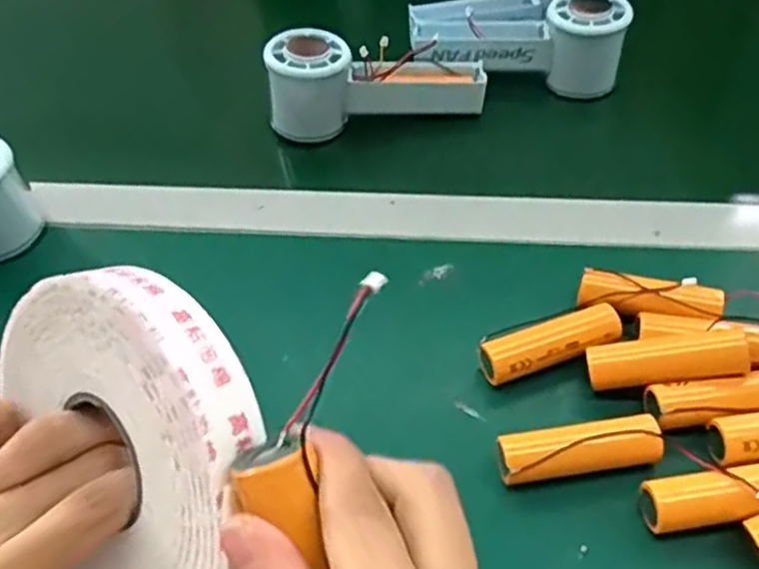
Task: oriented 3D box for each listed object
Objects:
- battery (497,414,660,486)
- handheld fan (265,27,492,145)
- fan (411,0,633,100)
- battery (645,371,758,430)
[{"bbox_3d":[0.089,0.076,0.331,0.073,0.023,0.019,-6,48,-7],"label":"battery"},{"bbox_3d":[-0.003,-0.146,0.513,0.148,0.056,0.043,-5,48,-6],"label":"handheld fan"},{"bbox_3d":[0.100,-0.177,0.532,0.146,0.061,0.051,1,48,-1],"label":"fan"},{"bbox_3d":[0.163,0.052,0.340,0.071,0.016,0.019,-3,48,-4],"label":"battery"}]

